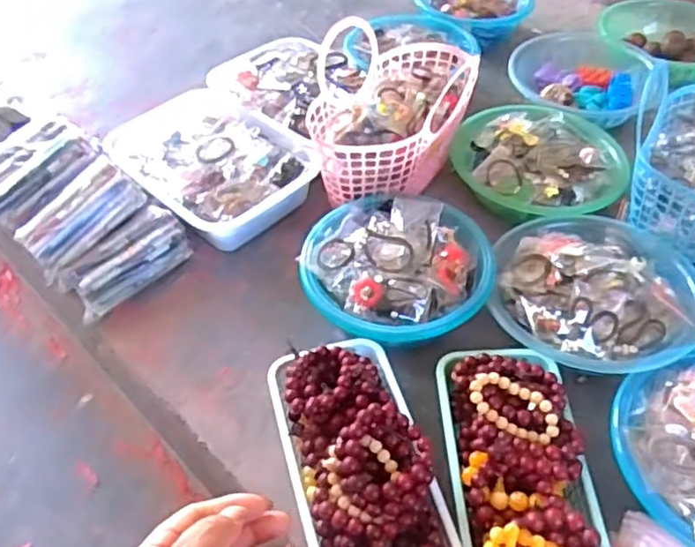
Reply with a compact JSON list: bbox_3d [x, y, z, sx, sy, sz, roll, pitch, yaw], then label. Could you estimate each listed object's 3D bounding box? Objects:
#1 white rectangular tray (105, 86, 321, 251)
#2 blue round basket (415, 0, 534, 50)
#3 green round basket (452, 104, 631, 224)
[{"bbox_3d":[-0.193,-0.152,0.941,0.211,0.085,0.271,-36,57,-28],"label":"white rectangular tray"},{"bbox_3d":[0.236,-0.497,1.248,0.209,0.093,0.203,0,48,0],"label":"blue round basket"},{"bbox_3d":[0.267,-0.157,0.924,0.230,0.066,0.223,20,51,17],"label":"green round basket"}]

